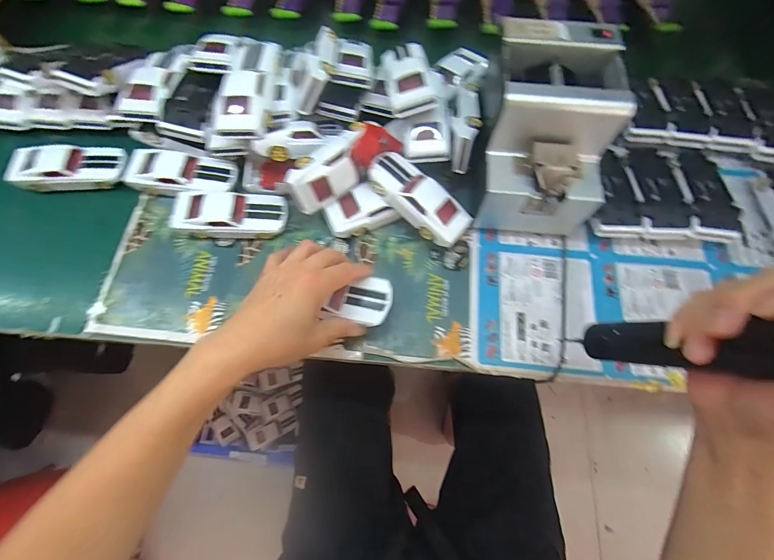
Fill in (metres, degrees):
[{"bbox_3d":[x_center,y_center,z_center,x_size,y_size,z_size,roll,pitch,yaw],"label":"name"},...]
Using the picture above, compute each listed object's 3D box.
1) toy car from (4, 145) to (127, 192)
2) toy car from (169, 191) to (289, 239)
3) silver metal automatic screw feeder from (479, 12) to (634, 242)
[{"bbox_3d":[-0.401,-0.142,0.448,0.128,0.034,0.050,-6,68,-4],"label":"toy car"},{"bbox_3d":[-0.189,-0.077,0.426,0.131,0.039,0.055,2,67,-1],"label":"toy car"},{"bbox_3d":[0.178,-0.158,0.403,0.133,0.144,0.193,0,67,-1],"label":"silver metal automatic screw feeder"}]

